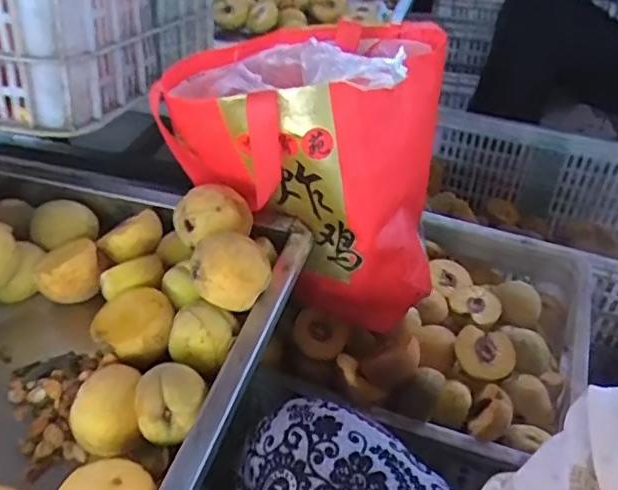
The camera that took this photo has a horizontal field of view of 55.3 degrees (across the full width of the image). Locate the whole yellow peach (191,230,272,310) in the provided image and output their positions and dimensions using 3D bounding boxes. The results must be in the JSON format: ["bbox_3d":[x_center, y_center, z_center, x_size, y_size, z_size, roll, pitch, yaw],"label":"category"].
[{"bbox_3d":[-0.073,0.023,0.536,0.065,0.058,0.066,-29,49,-30],"label":"whole yellow peach"}]

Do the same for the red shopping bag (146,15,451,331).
[{"bbox_3d":[0.008,-0.109,0.655,0.264,0.277,0.224,9,41,10],"label":"red shopping bag"}]

